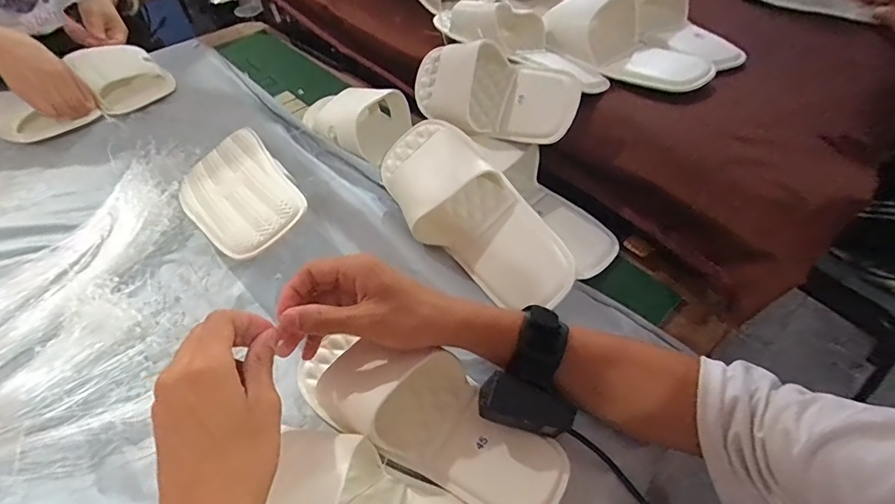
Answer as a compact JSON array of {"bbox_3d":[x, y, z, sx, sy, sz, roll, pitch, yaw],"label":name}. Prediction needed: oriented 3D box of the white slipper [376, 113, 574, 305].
[{"bbox_3d":[0.015,-0.048,0.489,0.112,0.060,0.279,-47,63,11],"label":"white slipper"}]

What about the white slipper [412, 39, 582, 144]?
[{"bbox_3d":[0.045,-0.188,0.532,0.068,0.097,0.238,2,21,-43],"label":"white slipper"}]

